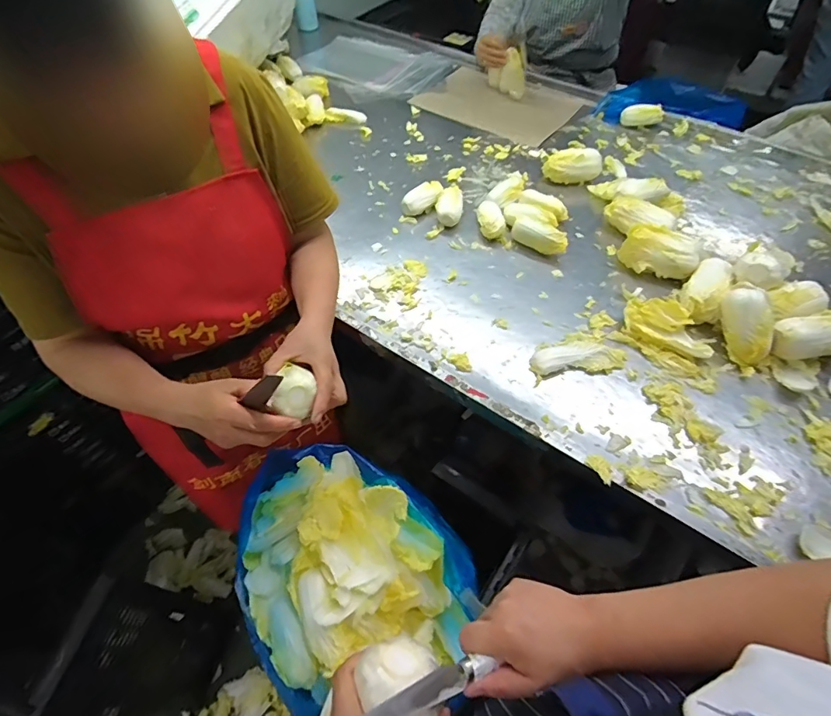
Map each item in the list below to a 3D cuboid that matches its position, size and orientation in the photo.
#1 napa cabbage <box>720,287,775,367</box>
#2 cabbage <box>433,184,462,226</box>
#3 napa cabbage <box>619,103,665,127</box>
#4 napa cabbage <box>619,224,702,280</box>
[{"bbox_3d":[0.577,-0.054,0.791,0.062,0.066,0.134,-1,88,-26],"label":"napa cabbage"},{"bbox_3d":[0.075,-0.331,1.005,0.060,0.042,0.102,3,55,1],"label":"cabbage"},{"bbox_3d":[0.625,-0.672,1.265,0.108,0.052,0.051,19,55,35],"label":"napa cabbage"},{"bbox_3d":[0.485,-0.208,0.911,0.144,0.072,0.089,17,56,10],"label":"napa cabbage"}]

